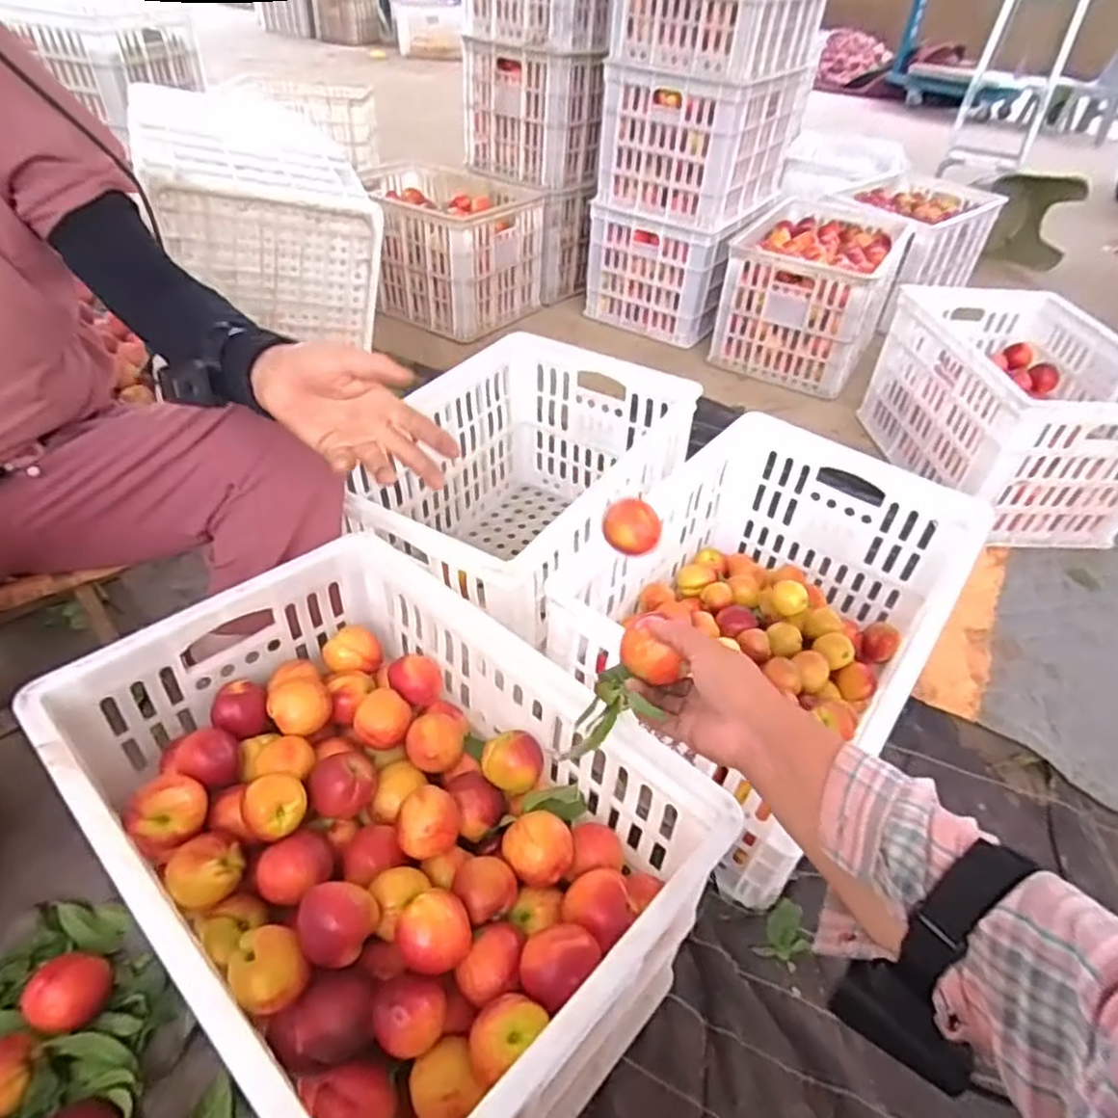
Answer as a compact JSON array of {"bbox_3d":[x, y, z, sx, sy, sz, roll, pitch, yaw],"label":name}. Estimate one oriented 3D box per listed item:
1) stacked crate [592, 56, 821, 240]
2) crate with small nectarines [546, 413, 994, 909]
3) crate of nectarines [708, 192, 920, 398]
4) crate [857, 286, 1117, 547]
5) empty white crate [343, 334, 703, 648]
[{"bbox_3d":[0.347,-0.996,1.639,0.322,0.302,0.436,31,48,23],"label":"stacked crate"},{"bbox_3d":[0.242,0.074,0.873,0.337,0.280,0.473,32,48,24],"label":"crate with small nectarines"},{"bbox_3d":[0.630,-0.658,1.712,0.337,0.293,0.465,27,46,20],"label":"crate of nectarines"},{"bbox_3d":[0.858,-0.295,1.333,0.327,0.291,0.499,2,43,-6],"label":"crate"},{"bbox_3d":[-0.068,-0.077,1.016,0.338,0.296,0.478,26,46,19],"label":"empty white crate"}]

